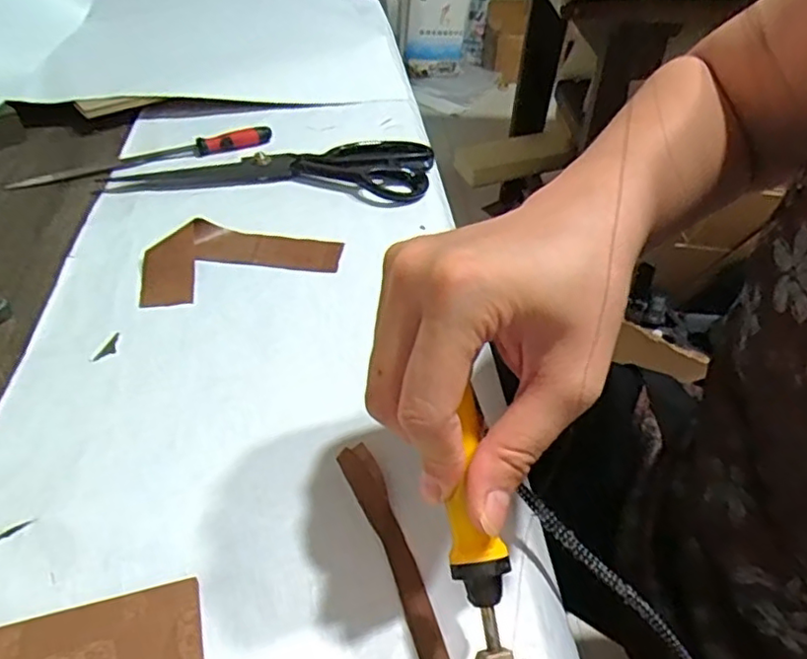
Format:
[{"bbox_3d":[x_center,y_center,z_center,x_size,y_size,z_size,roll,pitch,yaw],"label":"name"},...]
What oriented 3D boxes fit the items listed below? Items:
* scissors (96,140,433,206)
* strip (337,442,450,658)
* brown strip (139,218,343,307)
[{"bbox_3d":[-0.097,-0.127,0.491,0.234,0.017,0.082,3,43,-1],"label":"scissors"},{"bbox_3d":[0.007,0.114,0.245,0.015,0.014,0.167,-12,47,-17],"label":"strip"},{"bbox_3d":[-0.106,-0.051,0.409,0.125,0.016,0.057,-14,46,-18],"label":"brown strip"}]

